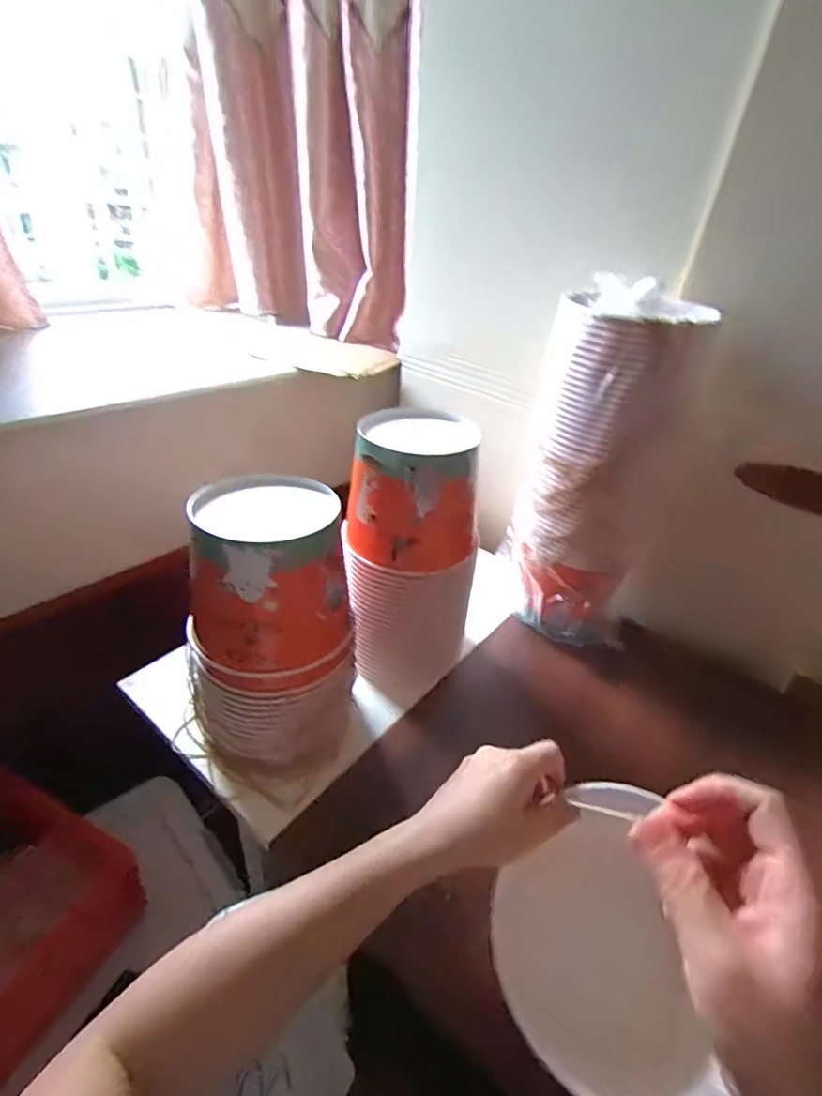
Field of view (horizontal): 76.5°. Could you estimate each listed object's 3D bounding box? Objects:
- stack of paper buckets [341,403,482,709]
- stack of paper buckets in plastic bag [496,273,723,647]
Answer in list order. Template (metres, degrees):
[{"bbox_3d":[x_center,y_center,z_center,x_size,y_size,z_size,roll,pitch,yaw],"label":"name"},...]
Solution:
[{"bbox_3d":[0.000,0.012,0.598,0.144,0.304,0.123,8,34,4],"label":"stack of paper buckets"},{"bbox_3d":[0.228,-0.085,0.662,0.158,0.421,0.143,-5,35,-15],"label":"stack of paper buckets in plastic bag"}]

